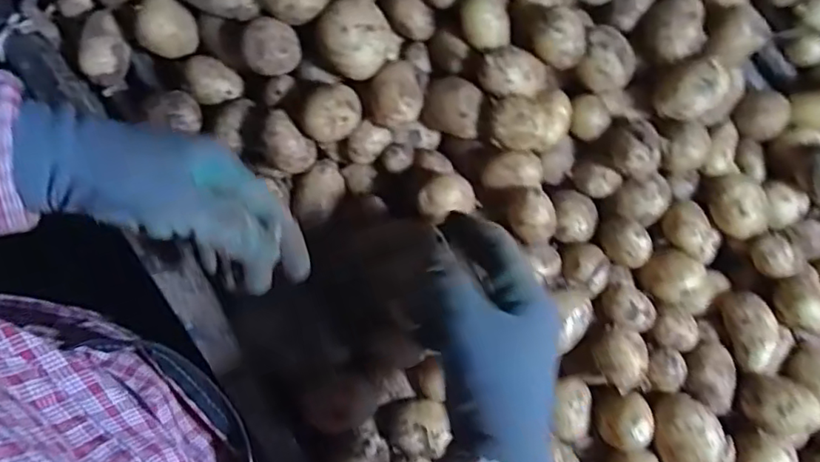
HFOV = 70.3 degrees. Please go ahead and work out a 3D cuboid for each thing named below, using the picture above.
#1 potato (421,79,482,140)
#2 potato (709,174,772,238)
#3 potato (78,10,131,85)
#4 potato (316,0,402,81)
[{"bbox_3d":[0.036,-0.100,0.471,0.047,0.031,0.036,23,79,4],"label":"potato"},{"bbox_3d":[0.264,-0.020,0.469,0.035,0.031,0.051,-26,80,-6],"label":"potato"},{"bbox_3d":[-0.264,-0.158,0.505,0.029,0.028,0.055,6,78,0],"label":"potato"},{"bbox_3d":[-0.042,-0.152,0.468,0.053,0.053,0.059,22,79,4],"label":"potato"}]

